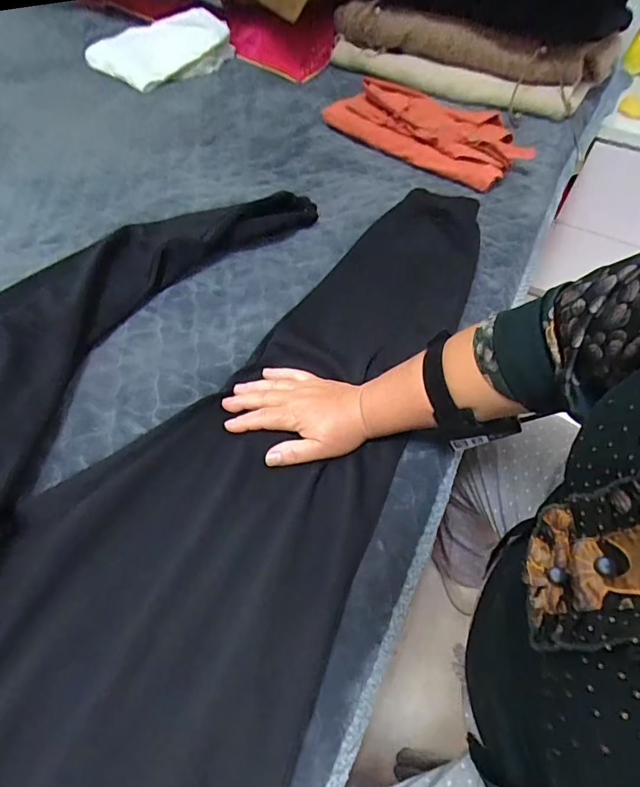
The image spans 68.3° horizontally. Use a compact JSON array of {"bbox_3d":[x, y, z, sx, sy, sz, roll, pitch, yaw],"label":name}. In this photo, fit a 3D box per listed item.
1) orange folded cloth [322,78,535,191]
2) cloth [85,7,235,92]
[{"bbox_3d":[0.206,-0.489,0.867,0.349,0.079,0.203,36,60,22],"label":"orange folded cloth"},{"bbox_3d":[-0.316,-0.692,0.950,0.170,0.086,0.224,30,58,18],"label":"cloth"}]

